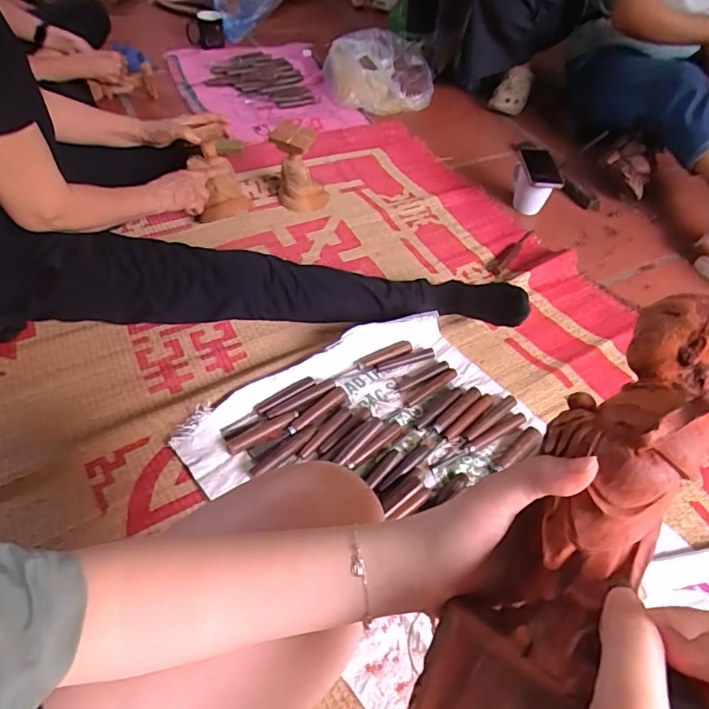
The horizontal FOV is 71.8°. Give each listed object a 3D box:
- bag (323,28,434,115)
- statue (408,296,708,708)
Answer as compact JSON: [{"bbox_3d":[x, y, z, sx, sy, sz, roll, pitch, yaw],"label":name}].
[{"bbox_3d":[0.074,-0.856,1.489,0.333,0.137,0.247,4,50,-3],"label":"bag"},{"bbox_3d":[0.113,0.088,0.248,0.068,0.081,0.250,29,83,18],"label":"statue"}]

